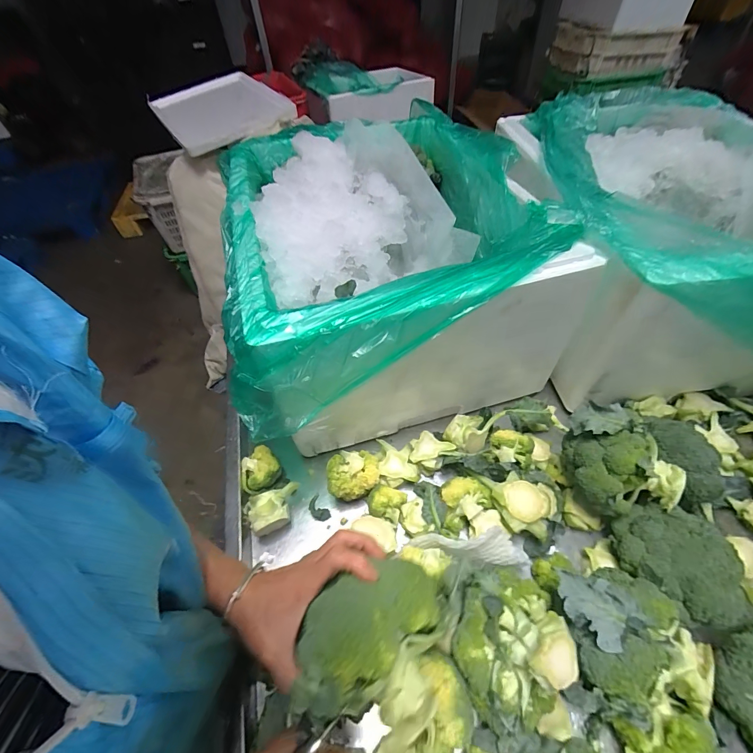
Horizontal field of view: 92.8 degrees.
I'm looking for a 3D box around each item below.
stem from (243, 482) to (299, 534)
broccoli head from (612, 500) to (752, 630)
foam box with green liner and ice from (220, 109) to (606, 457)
[{"bbox_3d":[-0.141,0.180,0.480,0.068,0.052,0.052,-18,52,-9],"label":"stem"},{"bbox_3d":[0.323,0.196,0.386,0.100,0.081,0.110,-3,51,3],"label":"broccoli head"},{"bbox_3d":[-0.013,-0.175,0.592,0.427,0.274,0.519,-18,52,-9],"label":"foam box with green liner and ice"}]

